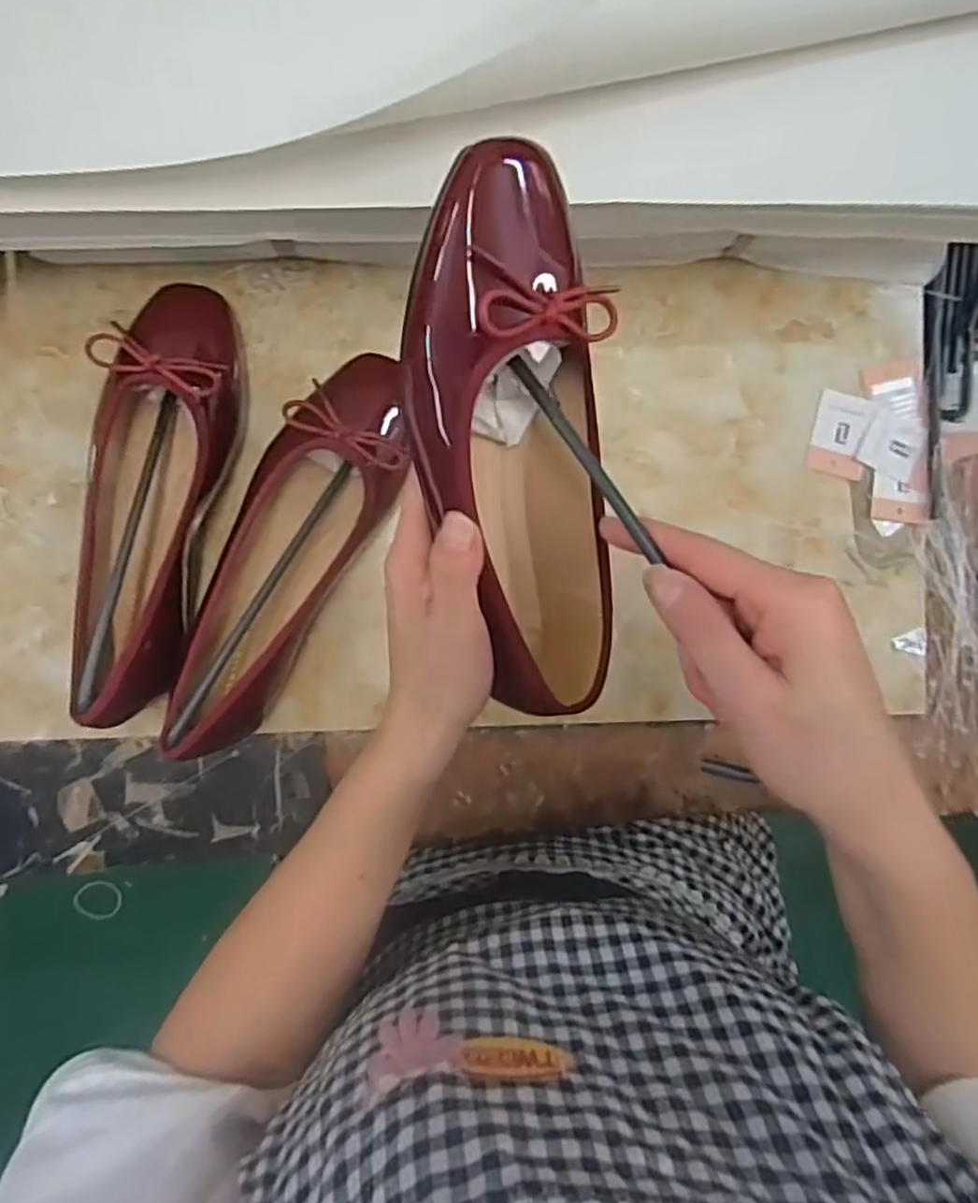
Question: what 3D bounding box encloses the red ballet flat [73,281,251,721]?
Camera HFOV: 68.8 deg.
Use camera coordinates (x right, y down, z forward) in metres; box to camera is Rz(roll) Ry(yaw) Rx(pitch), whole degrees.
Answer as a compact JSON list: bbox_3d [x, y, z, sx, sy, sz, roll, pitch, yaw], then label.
[{"bbox_3d":[-0.184,-0.055,0.394,0.072,0.065,0.238,5,92,-4],"label":"red ballet flat"}]

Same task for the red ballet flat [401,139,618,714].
[{"bbox_3d":[0.013,-0.060,0.305,0.081,0.054,0.225,-12,116,-4],"label":"red ballet flat"}]

